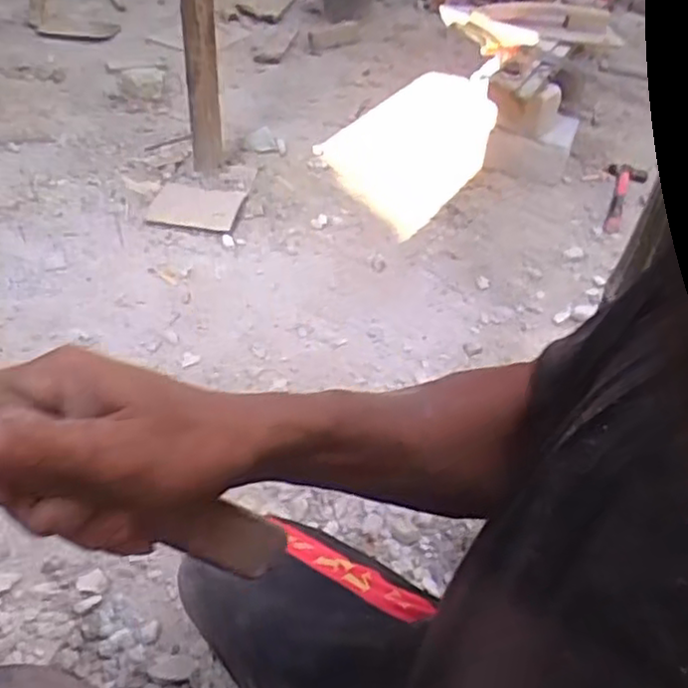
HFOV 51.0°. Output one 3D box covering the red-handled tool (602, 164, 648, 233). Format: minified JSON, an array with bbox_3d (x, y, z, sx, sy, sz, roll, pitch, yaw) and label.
[{"bbox_3d":[0.657,-0.353,1.714,0.087,0.039,0.308,20,42,16],"label":"red-handled tool"}]

